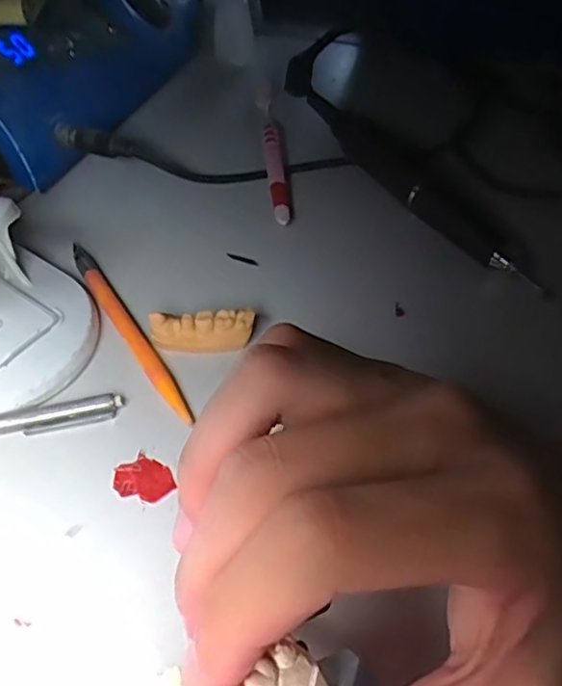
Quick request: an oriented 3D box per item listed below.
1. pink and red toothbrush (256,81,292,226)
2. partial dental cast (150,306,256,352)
[{"bbox_3d":[-0.006,-0.138,0.417,0.012,0.008,0.171,-3,50,-5],"label":"pink and red toothbrush"},{"bbox_3d":[-0.038,-0.004,0.295,0.049,0.021,0.014,-1,50,-3],"label":"partial dental cast"}]

